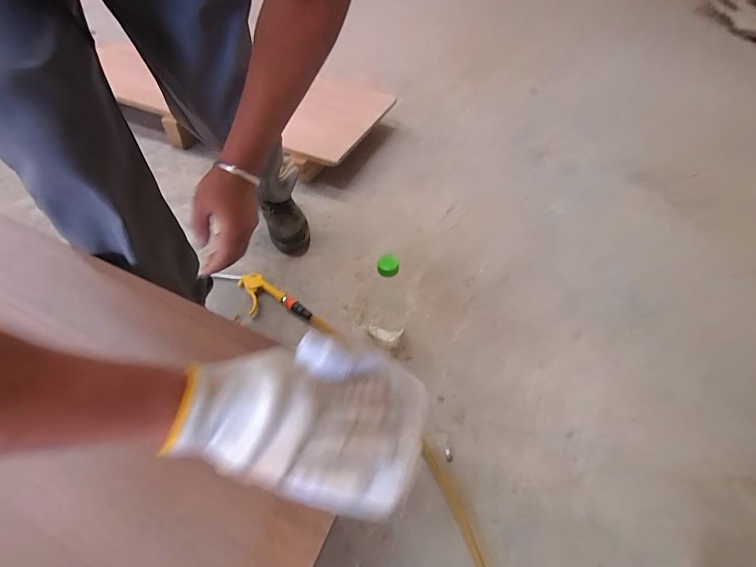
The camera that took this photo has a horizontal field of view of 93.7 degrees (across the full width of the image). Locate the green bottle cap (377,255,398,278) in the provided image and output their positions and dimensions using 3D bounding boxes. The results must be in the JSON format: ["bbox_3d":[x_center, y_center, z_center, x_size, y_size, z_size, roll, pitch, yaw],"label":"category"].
[{"bbox_3d":[0.018,-0.032,0.662,0.040,0.019,0.041,2,49,-2],"label":"green bottle cap"}]

